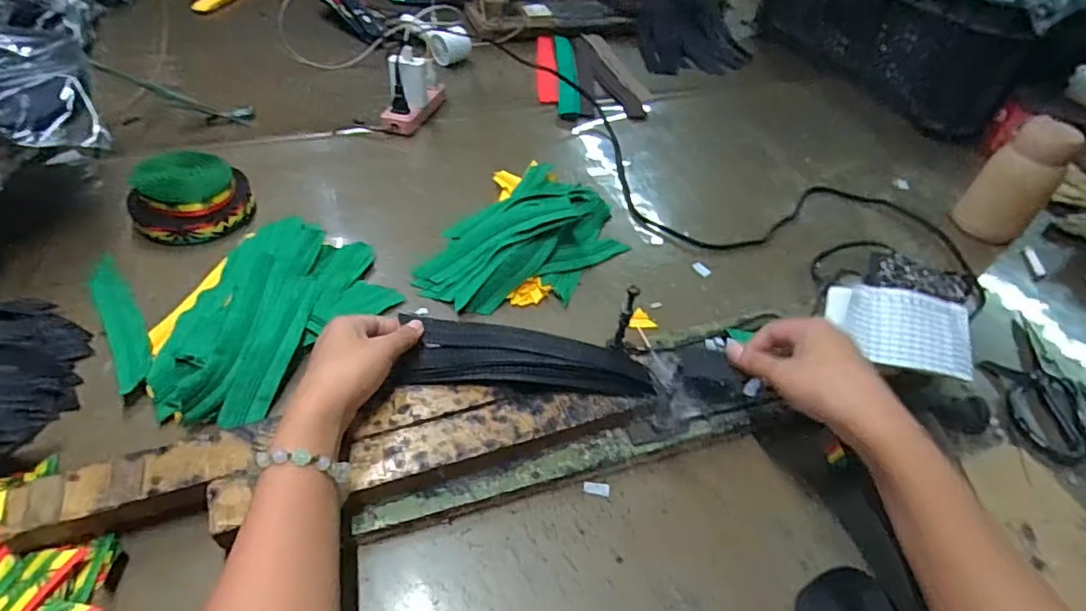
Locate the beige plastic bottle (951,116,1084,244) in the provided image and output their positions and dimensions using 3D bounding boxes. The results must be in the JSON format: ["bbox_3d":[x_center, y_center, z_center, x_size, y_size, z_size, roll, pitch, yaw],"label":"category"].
[{"bbox_3d":[0.561,-0.147,0.666,0.059,0.132,0.074,-33,57,-31],"label":"beige plastic bottle"}]

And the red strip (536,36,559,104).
[{"bbox_3d":[0.008,-0.417,0.967,0.033,0.011,0.293,2,46,-4],"label":"red strip"}]

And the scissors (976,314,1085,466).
[{"bbox_3d":[0.474,0.076,0.526,0.106,0.006,0.175,6,45,1],"label":"scissors"}]

